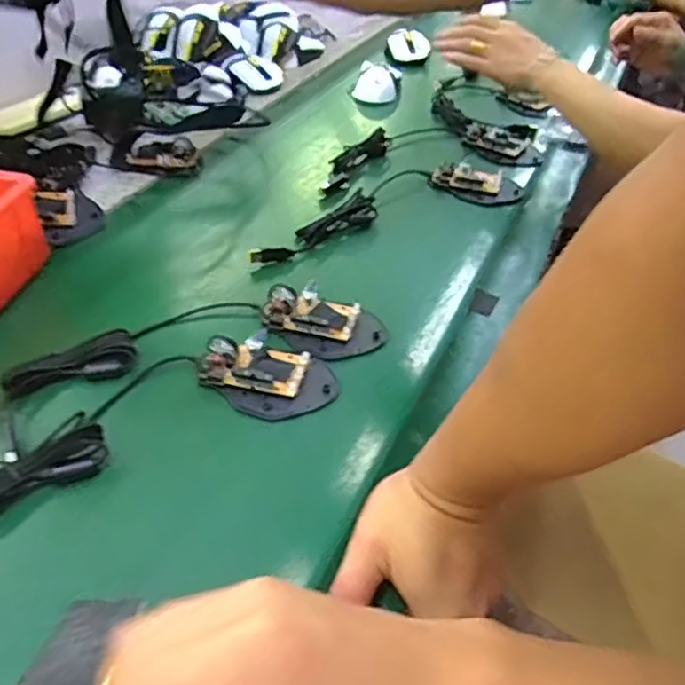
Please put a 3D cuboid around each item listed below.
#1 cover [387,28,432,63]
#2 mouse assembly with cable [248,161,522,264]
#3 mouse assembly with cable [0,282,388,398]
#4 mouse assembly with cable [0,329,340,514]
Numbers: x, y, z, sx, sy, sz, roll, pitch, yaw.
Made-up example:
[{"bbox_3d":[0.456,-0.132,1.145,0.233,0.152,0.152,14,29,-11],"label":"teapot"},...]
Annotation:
[{"bbox_3d":[0.113,-0.512,1.110,0.065,0.041,0.100,1,40,-3],"label":"cover"},{"bbox_3d":[0.041,-0.163,0.718,0.342,0.019,0.114,-18,44,-23],"label":"mouse assembly with cable"},{"bbox_3d":[-0.115,-0.014,0.534,0.292,0.026,0.090,-8,43,-13],"label":"mouse assembly with cable"},{"bbox_3d":[-0.155,0.062,0.446,0.318,0.028,0.104,-25,49,-29],"label":"mouse assembly with cable"}]

